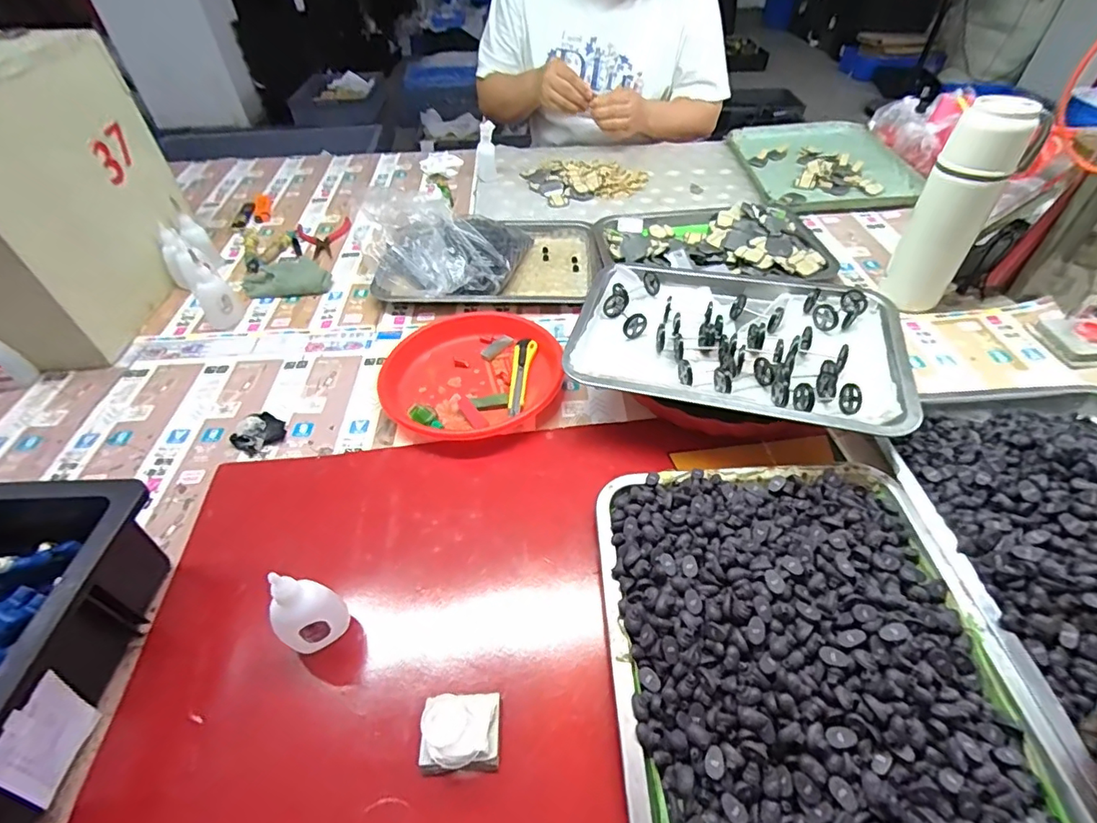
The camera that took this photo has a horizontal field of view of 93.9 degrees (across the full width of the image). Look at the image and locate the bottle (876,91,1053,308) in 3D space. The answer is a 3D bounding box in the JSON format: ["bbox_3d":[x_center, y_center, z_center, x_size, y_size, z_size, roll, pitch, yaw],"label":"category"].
[{"bbox_3d":[0.439,-0.210,0.559,0.072,0.216,0.060,31,57,30],"label":"bottle"}]

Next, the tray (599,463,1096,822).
[{"bbox_3d":[0.173,0.156,0.342,0.253,0.043,0.300,-3,45,2],"label":"tray"}]

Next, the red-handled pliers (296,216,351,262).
[{"bbox_3d":[-0.362,-0.275,0.820,0.088,0.007,0.125,-13,46,-7],"label":"red-handled pliers"}]

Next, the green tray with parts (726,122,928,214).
[{"bbox_3d":[0.481,-0.439,0.904,0.259,0.027,0.326,1,46,2],"label":"green tray with parts"}]

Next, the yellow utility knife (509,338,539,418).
[{"bbox_3d":[-0.032,-0.039,0.566,0.025,0.010,0.119,3,46,8],"label":"yellow utility knife"}]

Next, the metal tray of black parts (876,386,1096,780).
[{"bbox_3d":[0.436,0.097,0.378,0.259,0.056,0.359,-5,45,1],"label":"metal tray of black parts"}]

